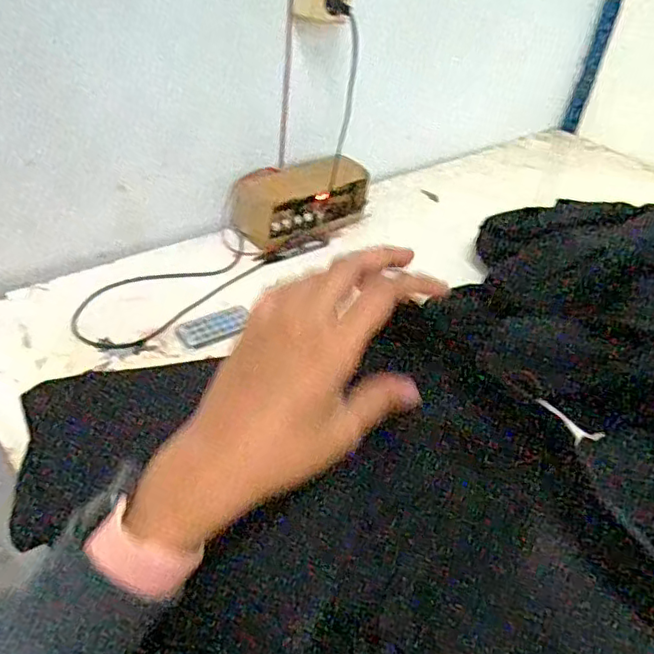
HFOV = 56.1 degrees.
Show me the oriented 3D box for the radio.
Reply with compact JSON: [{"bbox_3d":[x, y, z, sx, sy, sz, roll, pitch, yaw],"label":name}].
[{"bbox_3d":[-0.030,-0.175,0.853,0.195,0.083,0.078,-21,46,-31],"label":"radio"}]

